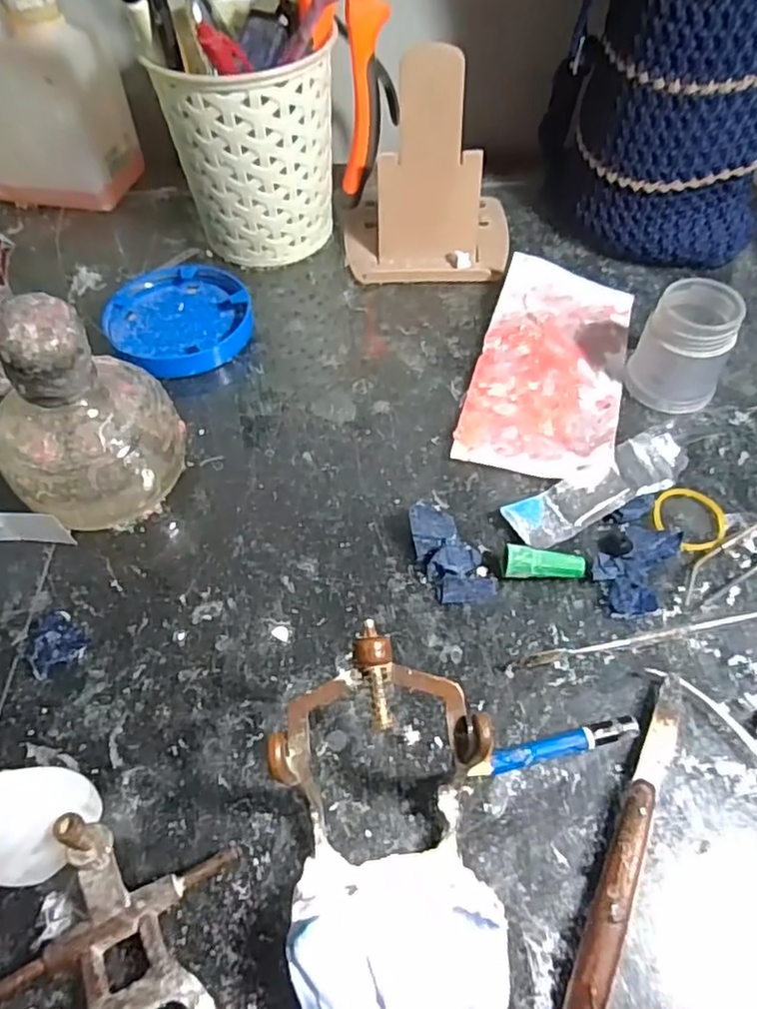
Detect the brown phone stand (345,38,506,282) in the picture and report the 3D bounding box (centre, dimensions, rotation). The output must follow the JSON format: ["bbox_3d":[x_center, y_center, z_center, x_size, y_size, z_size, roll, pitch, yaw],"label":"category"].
[{"bbox_3d":[0.030,-0.193,0.374,0.103,0.099,0.077,-2,55,1],"label":"brown phone stand"}]

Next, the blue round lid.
[{"bbox_3d":[-0.113,-0.104,0.368,0.081,0.016,0.080,-1,55,2],"label":"blue round lid"}]

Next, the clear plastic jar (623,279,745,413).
[{"bbox_3d":[0.149,-0.077,0.318,0.041,0.050,0.039,-1,55,2],"label":"clear plastic jar"}]

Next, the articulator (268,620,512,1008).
[{"bbox_3d":[0.004,0.105,0.189,0.064,0.061,0.118,-5,55,-1],"label":"articulator"}]

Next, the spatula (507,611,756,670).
[{"bbox_3d":[0.127,0.048,0.258,0.153,0.007,0.006,-10,55,-5],"label":"spatula"}]

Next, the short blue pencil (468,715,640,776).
[{"bbox_3d":[0.062,0.087,0.232,0.061,0.008,0.008,-12,56,-6],"label":"short blue pencil"}]

